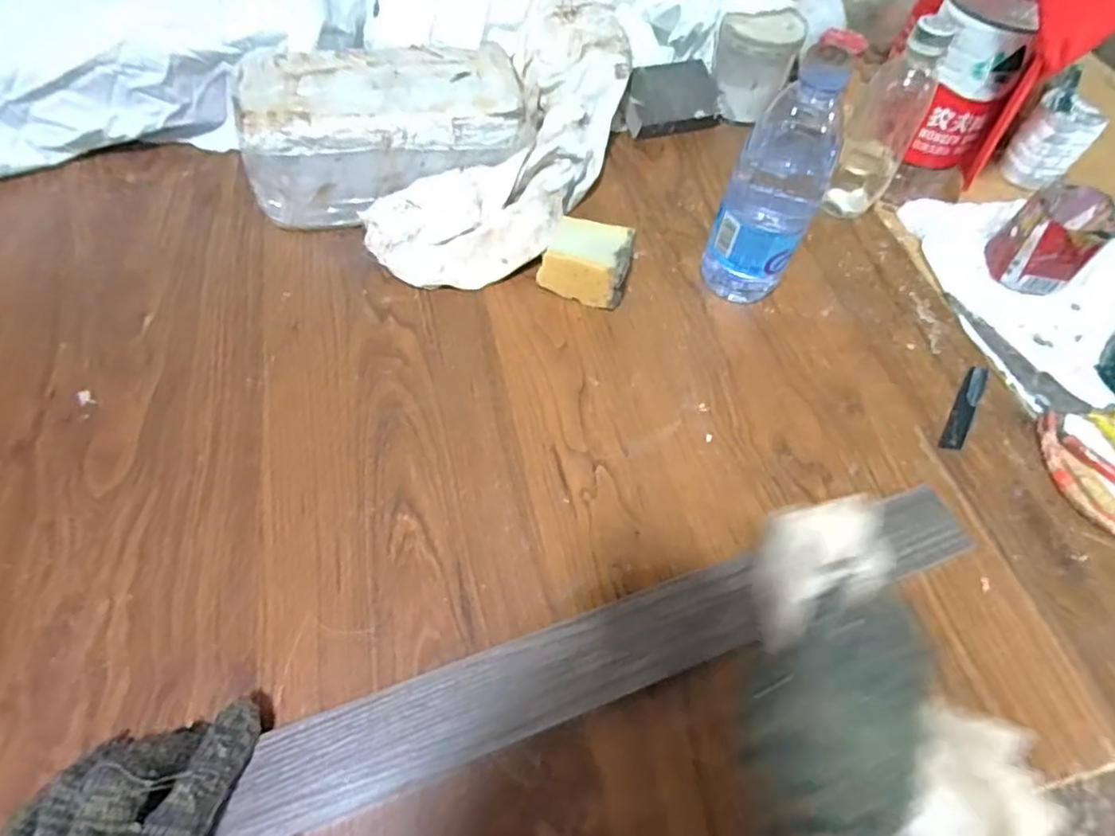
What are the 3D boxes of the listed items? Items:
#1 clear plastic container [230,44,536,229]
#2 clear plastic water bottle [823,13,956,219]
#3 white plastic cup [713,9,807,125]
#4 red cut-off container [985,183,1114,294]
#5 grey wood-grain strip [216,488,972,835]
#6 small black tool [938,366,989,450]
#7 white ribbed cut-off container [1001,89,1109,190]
[{"bbox_3d":[-0.150,-0.248,0.540,0.239,0.106,0.111,-9,59,-8],"label":"clear plastic container"},{"bbox_3d":[0.292,-0.263,0.541,0.063,0.160,0.054,26,61,13],"label":"clear plastic water bottle"},{"bbox_3d":[0.209,-0.381,0.646,0.084,0.080,0.074,17,59,8],"label":"white plastic cup"},{"bbox_3d":[0.441,-0.161,0.542,0.070,0.067,0.081,38,64,19],"label":"red cut-off container"},{"bbox_3d":[-0.040,0.159,0.335,0.649,0.015,0.049,-17,60,-14],"label":"grey wood-grain strip"},{"bbox_3d":[0.326,-0.009,0.481,0.016,0.004,0.096,31,62,16],"label":"small black tool"},{"bbox_3d":[0.512,-0.288,0.624,0.063,0.068,0.078,35,63,18],"label":"white ribbed cut-off container"}]

